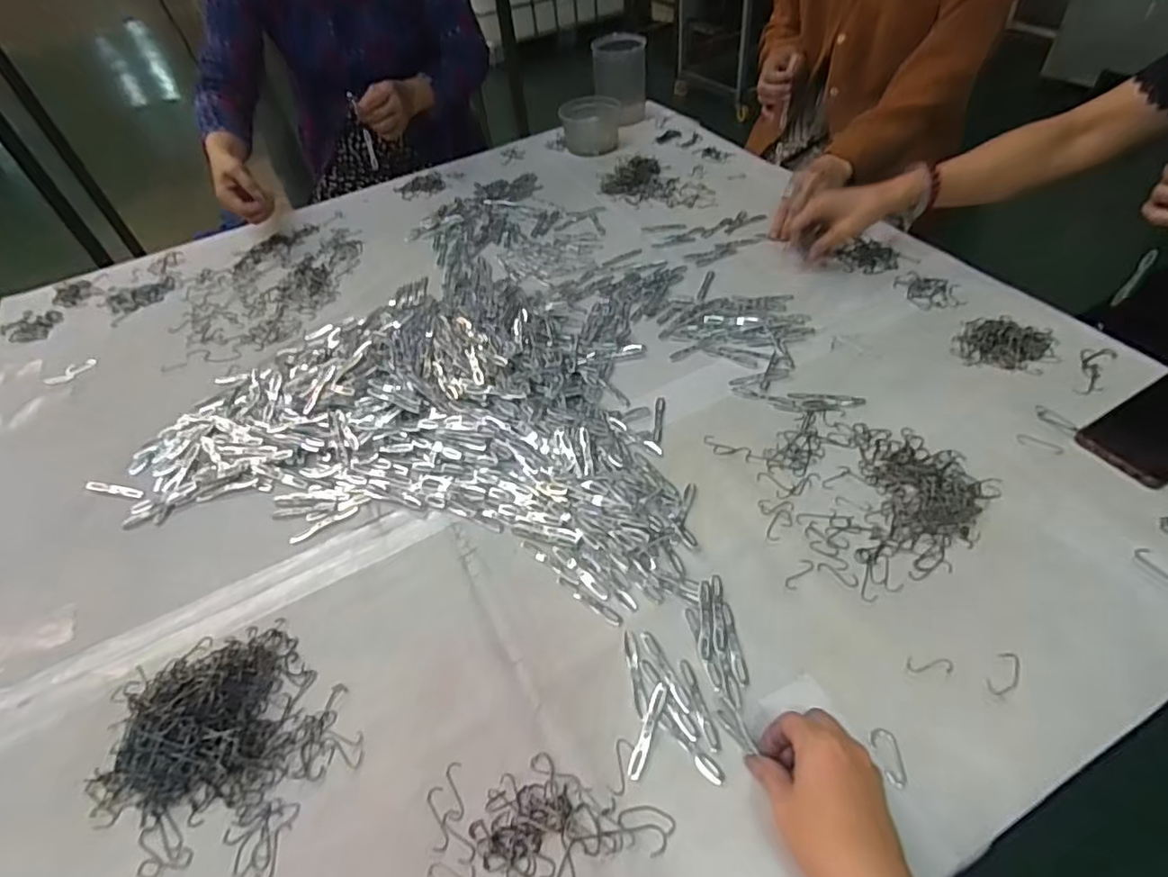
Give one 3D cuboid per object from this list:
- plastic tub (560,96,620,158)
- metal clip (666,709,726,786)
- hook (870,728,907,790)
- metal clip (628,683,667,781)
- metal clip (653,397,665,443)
[{"bbox_3d":[0.009,-0.579,1.116,0.109,0.065,0.098,2,49,8],"label":"plastic tub"},{"bbox_3d":[0.078,0.226,0.442,0.013,0.004,0.060,-36,54,-23],"label":"metal clip"},{"bbox_3d":[0.216,0.225,0.426,0.019,0.005,0.038,-4,48,3],"label":"hook"},{"bbox_3d":[0.048,0.217,0.451,0.010,0.005,0.069,15,52,19],"label":"metal clip"},{"bbox_3d":[0.083,-0.022,0.660,0.011,0.004,0.069,2,49,8],"label":"metal clip"}]

